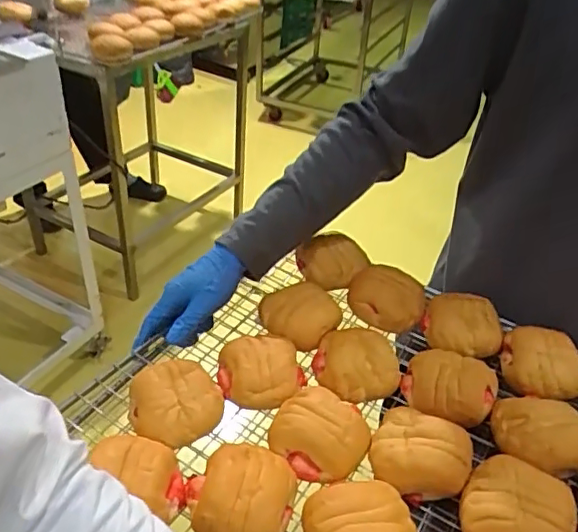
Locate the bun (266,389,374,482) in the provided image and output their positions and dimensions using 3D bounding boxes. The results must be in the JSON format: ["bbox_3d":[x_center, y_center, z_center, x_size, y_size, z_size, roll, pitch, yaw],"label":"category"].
[{"bbox_3d":[0.031,0.159,0.547,0.087,0.033,0.082,2,35,-2],"label":"bun"}]

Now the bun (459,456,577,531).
[{"bbox_3d":[0.196,0.211,0.484,0.088,0.041,0.077,24,40,26],"label":"bun"}]

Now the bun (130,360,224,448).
[{"bbox_3d":[-0.110,0.137,0.556,0.091,0.040,0.074,-24,43,-34],"label":"bun"}]

